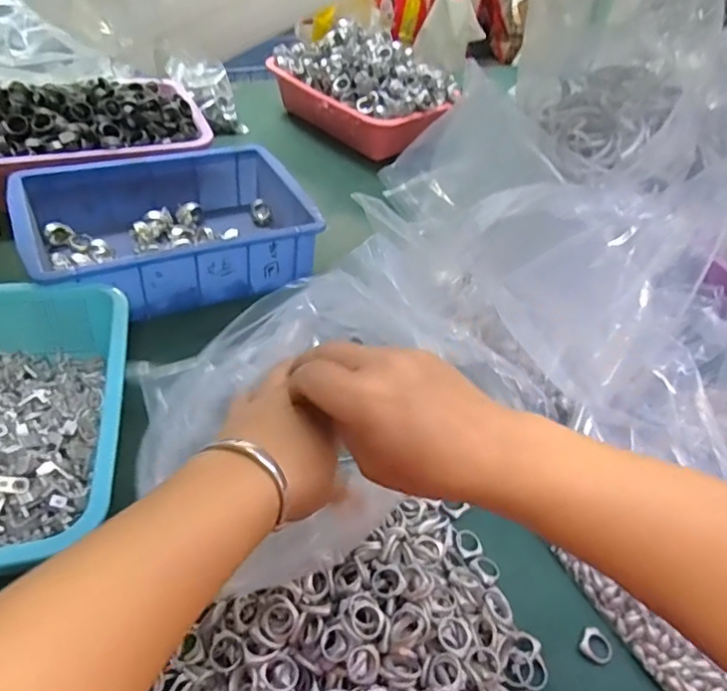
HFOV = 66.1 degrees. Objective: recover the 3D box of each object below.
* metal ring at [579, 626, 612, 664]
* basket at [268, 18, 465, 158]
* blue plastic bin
[{"bbox_3d":[0.166,0.212,0.395,0.022,0.006,0.021,4,43,-4],"label":"metal ring"},{"bbox_3d":[-0.013,-0.438,0.936,0.309,0.134,0.178,27,46,19],"label":"basket"},{"bbox_3d":[-0.220,-0.135,0.641,0.290,0.088,0.201,-17,49,-24],"label":"blue plastic bin"}]

